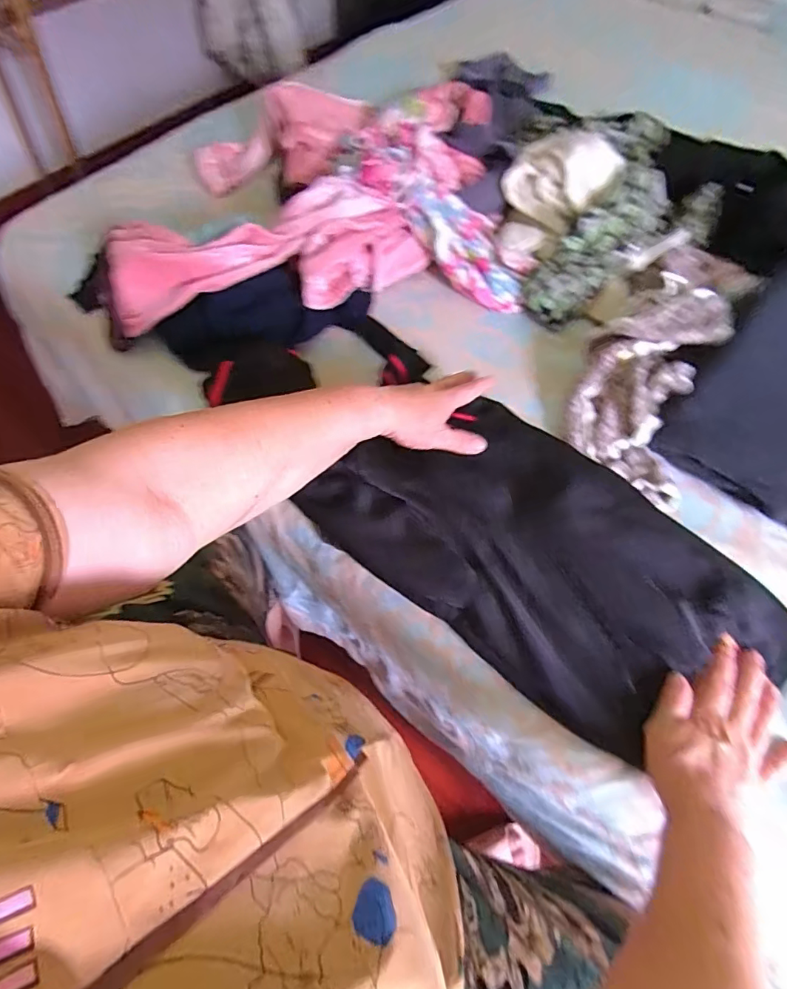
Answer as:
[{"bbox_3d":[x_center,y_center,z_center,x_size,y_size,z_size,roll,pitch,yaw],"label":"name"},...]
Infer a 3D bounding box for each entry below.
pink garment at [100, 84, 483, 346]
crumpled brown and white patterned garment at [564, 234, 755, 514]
[{"bbox_3d":[-0.125,-0.456,0.738,0.565,0.103,0.465,-6,64,-3],"label":"pink garment"},{"bbox_3d":[0.320,-0.184,0.601,0.160,0.060,0.379,24,66,11],"label":"crumpled brown and white patterned garment"}]

